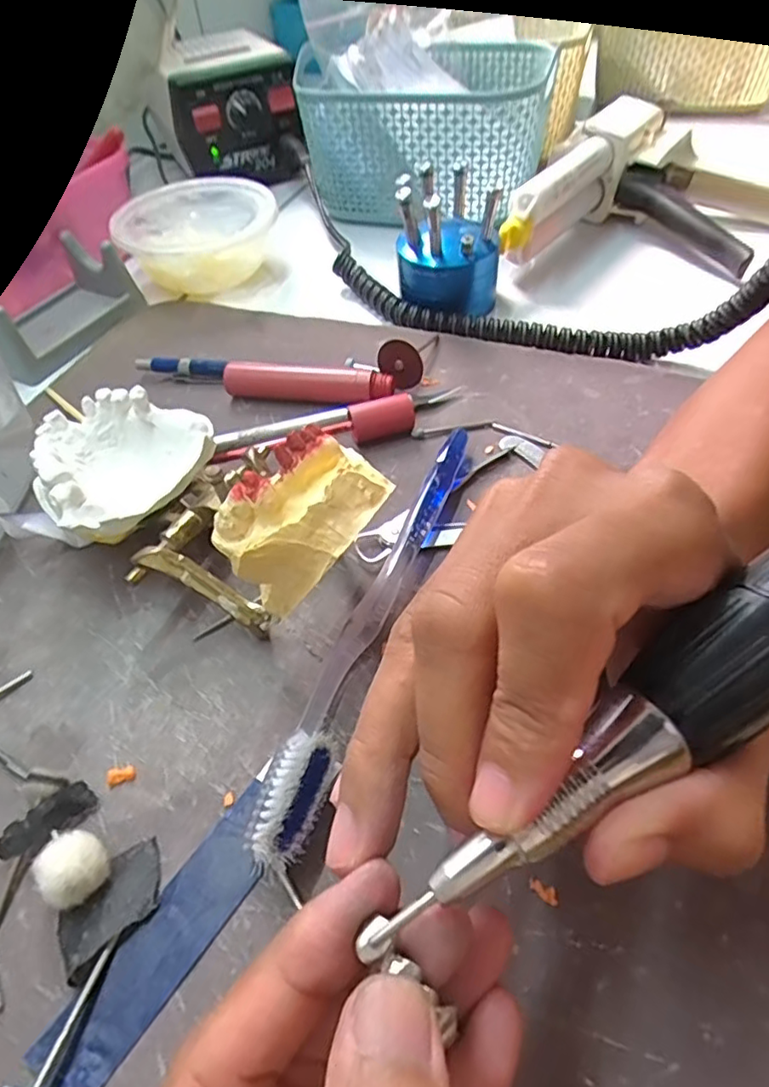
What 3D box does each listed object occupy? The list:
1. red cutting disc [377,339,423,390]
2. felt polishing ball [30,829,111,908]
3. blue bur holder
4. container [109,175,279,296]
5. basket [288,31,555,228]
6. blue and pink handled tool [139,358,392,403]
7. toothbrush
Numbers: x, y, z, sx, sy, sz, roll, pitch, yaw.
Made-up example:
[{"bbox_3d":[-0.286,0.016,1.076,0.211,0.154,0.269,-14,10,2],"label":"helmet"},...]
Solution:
[{"bbox_3d":[0.008,-0.091,0.311,0.026,0.023,0.007,34,61,28],"label":"red cutting disc"},{"bbox_3d":[-0.088,0.092,0.174,0.017,0.016,0.017,-2,51,3],"label":"felt polishing ball"},{"bbox_3d":[0.037,-0.172,0.346,0.058,0.064,0.060,0,51,5],"label":"blue bur holder"},{"bbox_3d":[-0.124,-0.204,0.409,0.099,0.042,0.099,-2,51,3],"label":"container"},{"bbox_3d":[0.033,-0.296,0.440,0.164,0.081,0.123,13,53,15],"label":"basket"},{"bbox_3d":[-0.065,-0.086,0.318,0.142,0.018,0.014,10,53,13],"label":"blue and pink handled tool"},{"bbox_3d":[-0.003,0.021,0.223,0.022,0.022,0.184,13,53,15],"label":"toothbrush"}]

